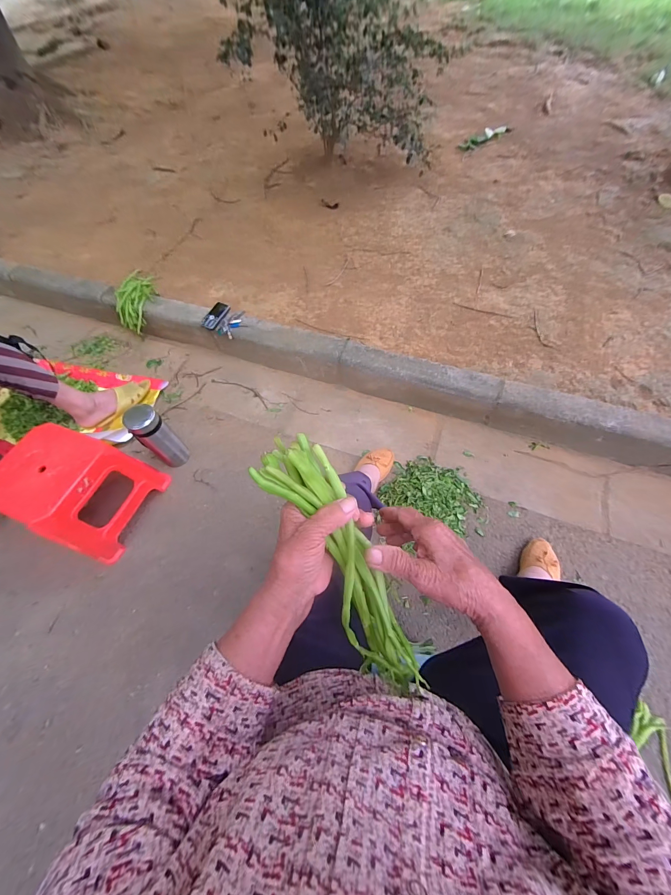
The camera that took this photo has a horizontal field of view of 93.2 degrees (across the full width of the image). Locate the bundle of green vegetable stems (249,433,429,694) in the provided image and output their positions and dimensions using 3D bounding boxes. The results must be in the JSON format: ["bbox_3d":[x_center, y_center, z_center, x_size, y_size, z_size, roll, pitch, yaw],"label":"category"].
[{"bbox_3d":[0.013,0.133,0.332,0.071,0.058,0.302,-27,96,-12],"label":"bundle of green vegetable stems"}]

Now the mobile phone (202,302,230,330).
[{"bbox_3d":[-0.428,-0.472,1.139,0.053,0.014,0.108,29,79,1],"label":"mobile phone"}]

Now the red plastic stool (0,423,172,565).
[{"bbox_3d":[-0.671,0.116,0.833,0.255,0.238,0.266,17,65,11],"label":"red plastic stool"}]

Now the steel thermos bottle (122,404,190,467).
[{"bbox_3d":[-0.517,-0.026,0.933,0.078,0.225,0.090,34,70,18],"label":"steel thermos bottle"}]

